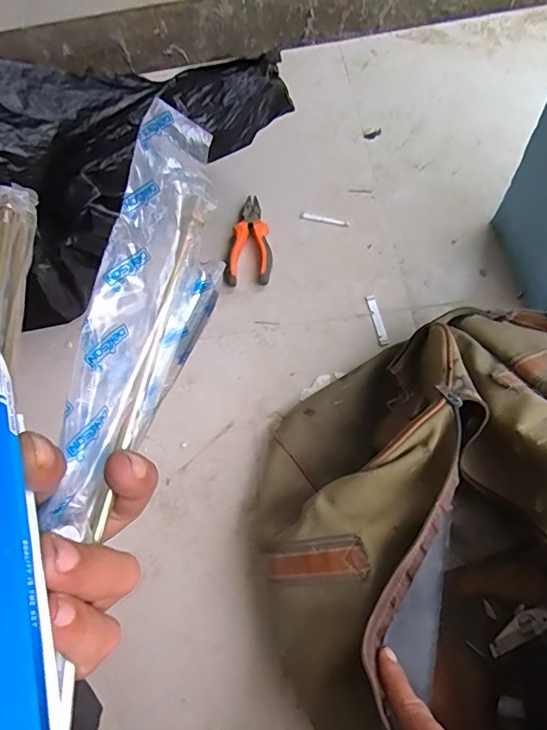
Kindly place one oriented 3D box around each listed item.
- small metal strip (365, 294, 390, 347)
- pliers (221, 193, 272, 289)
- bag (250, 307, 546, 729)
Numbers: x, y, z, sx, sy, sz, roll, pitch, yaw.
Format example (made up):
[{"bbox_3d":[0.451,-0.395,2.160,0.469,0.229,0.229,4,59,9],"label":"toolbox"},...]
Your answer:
[{"bbox_3d":[0.139,-0.059,0.665,0.015,0.009,0.074,-12,64,1],"label":"small metal strip"},{"bbox_3d":[-0.036,-0.185,0.731,0.064,0.019,0.153,-1,65,6],"label":"pliers"},{"bbox_3d":[0.210,0.158,0.448,0.416,0.186,0.447,-18,64,-6],"label":"bag"}]

